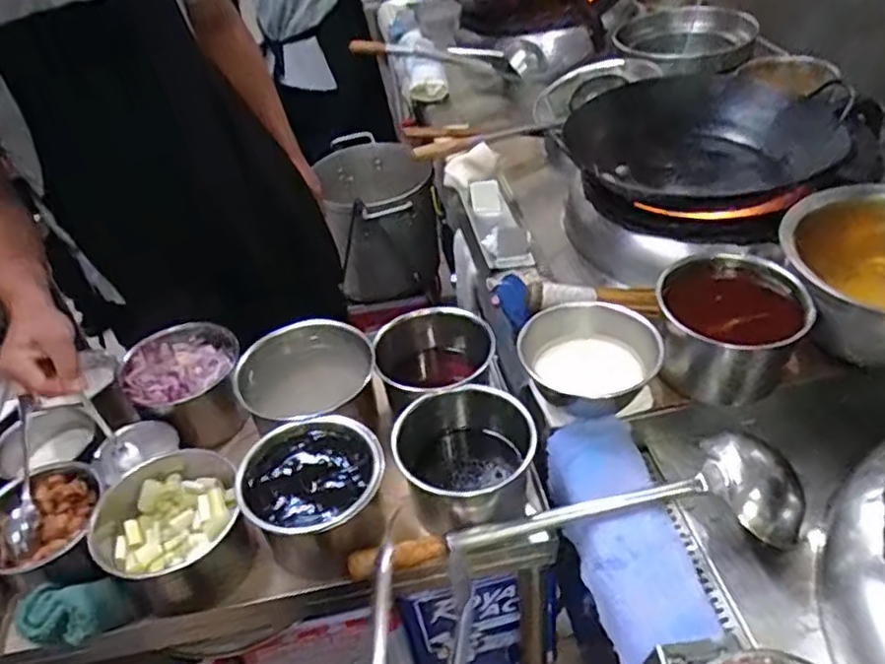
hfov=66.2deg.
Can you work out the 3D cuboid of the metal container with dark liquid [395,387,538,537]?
[{"bbox_3d":[0.031,0.154,0.780,0.147,0.108,0.146,-11,41,-5],"label":"metal container with dark liquid"}]

